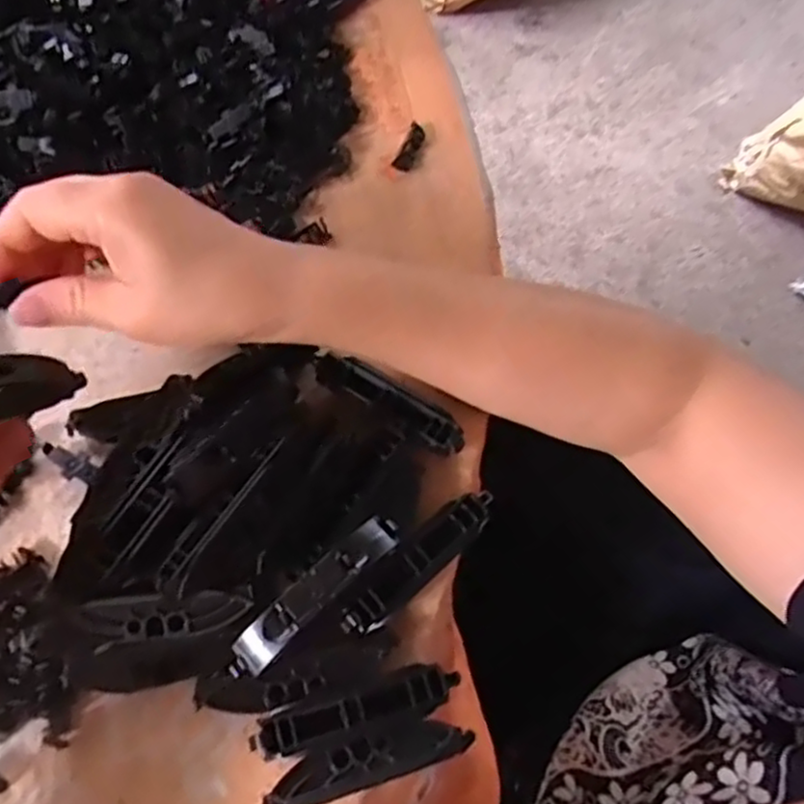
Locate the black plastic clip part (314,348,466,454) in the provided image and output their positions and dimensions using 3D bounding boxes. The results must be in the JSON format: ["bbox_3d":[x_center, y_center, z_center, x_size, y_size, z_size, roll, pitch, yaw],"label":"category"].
[{"bbox_3d":[-0.006,-0.001,0.330,0.079,0.015,0.018,30,69,11],"label":"black plastic clip part"}]

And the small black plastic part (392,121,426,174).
[{"bbox_3d":[0.005,-0.150,0.407,0.010,0.007,0.038,20,67,6],"label":"small black plastic part"}]

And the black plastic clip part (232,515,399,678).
[{"bbox_3d":[-0.035,0.076,0.278,0.082,0.020,0.015,-41,74,-17],"label":"black plastic clip part"}]

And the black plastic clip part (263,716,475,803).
[{"bbox_3d":[-0.013,0.138,0.271,0.078,0.016,0.020,-16,68,-9],"label":"black plastic clip part"}]

